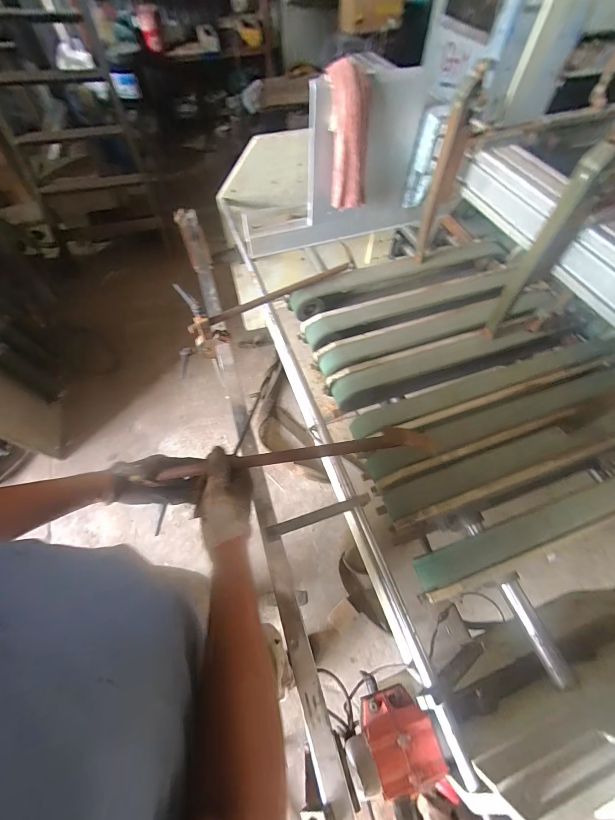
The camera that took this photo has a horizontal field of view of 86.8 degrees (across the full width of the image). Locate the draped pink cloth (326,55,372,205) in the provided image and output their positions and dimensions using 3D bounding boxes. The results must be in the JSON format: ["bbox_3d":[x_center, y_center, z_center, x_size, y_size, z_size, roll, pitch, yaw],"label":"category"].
[{"bbox_3d":[0.081,-0.536,0.653,0.086,0.216,0.066,-1,59,-1],"label":"draped pink cloth"}]

